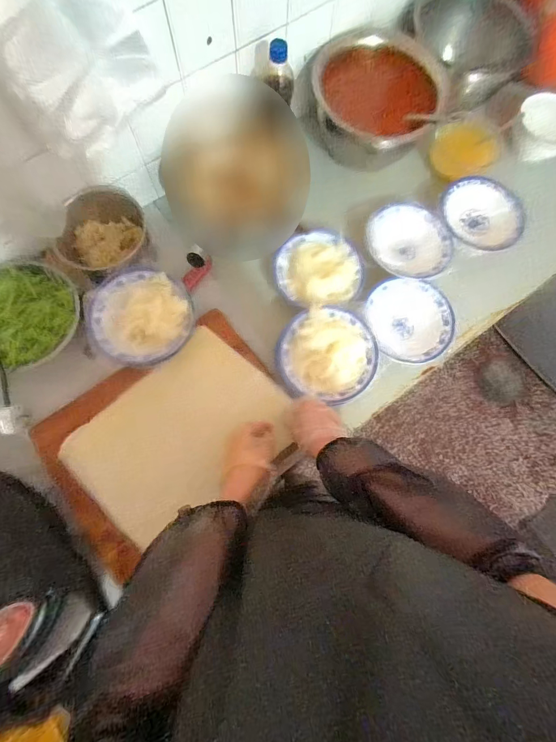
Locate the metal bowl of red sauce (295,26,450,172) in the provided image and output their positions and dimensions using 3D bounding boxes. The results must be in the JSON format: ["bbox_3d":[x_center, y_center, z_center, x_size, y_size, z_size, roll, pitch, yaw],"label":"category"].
[{"bbox_3d":[0.189,-0.538,0.733,0.248,0.101,0.232,0,76,-1],"label":"metal bowl of red sauce"}]

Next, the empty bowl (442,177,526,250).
[{"bbox_3d":[0.426,-0.329,0.774,0.168,0.058,0.178,0,76,-1],"label":"empty bowl"}]

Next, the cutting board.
[{"bbox_3d":[-0.177,0.101,0.612,0.381,0.029,0.267,-36,79,-10],"label":"cutting board"}]

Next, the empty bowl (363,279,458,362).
[{"bbox_3d":[0.243,-0.093,0.689,0.163,0.058,0.168,-6,76,-3],"label":"empty bowl"}]

